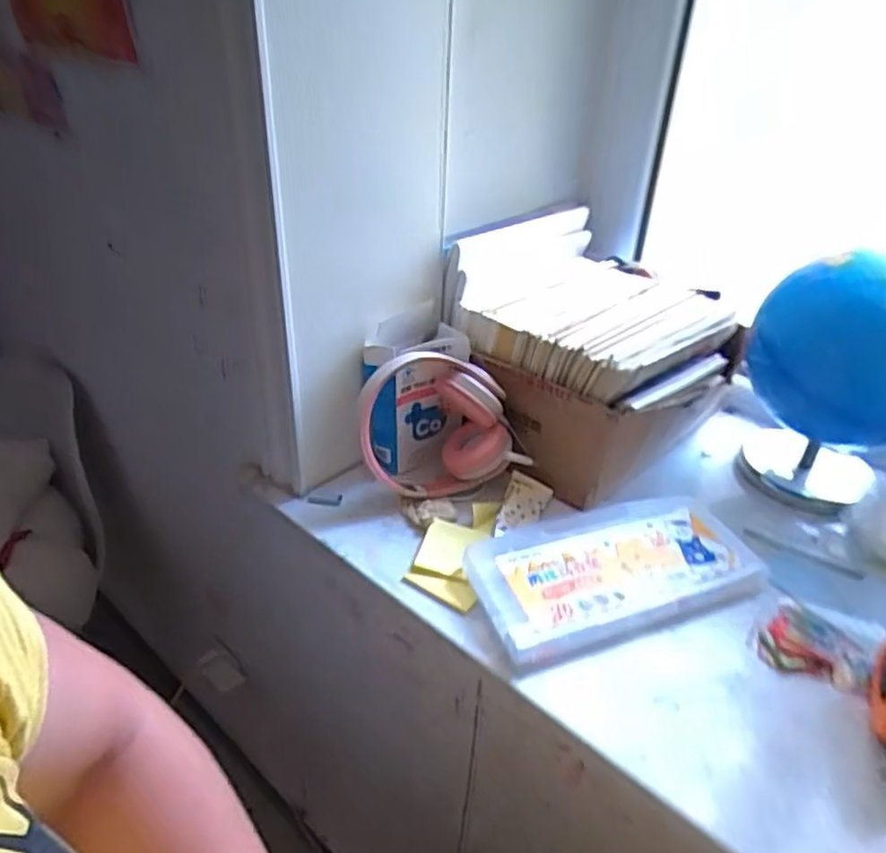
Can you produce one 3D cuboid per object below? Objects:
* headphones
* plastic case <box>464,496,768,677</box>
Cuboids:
[{"bbox_3d":[-0.001,-0.004,0.751,0.183,0.143,0.094,2,34,-2],"label":"headphones"},{"bbox_3d":[0.170,0.142,0.665,0.283,0.032,0.140,-11,36,-20],"label":"plastic case"}]

